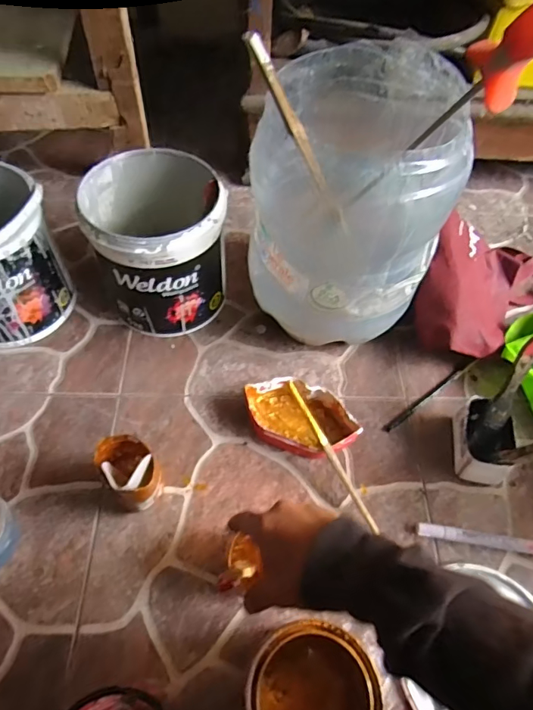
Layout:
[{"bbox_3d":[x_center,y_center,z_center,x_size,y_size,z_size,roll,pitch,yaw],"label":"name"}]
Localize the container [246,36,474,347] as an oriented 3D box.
[{"bbox_3d":[0.111,-0.195,0.589,0.236,0.271,0.250,26,60,16],"label":"container"}]

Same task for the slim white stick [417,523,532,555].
[{"bbox_3d":[0.252,0.217,0.542,0.143,0.017,0.016,8,55,2],"label":"slim white stick"}]

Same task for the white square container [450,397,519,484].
[{"bbox_3d":[0.277,0.113,0.578,0.063,0.065,0.090,10,55,3],"label":"white square container"}]

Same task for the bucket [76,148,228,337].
[{"bbox_3d":[-0.149,-0.150,0.655,0.167,0.190,0.179,2,55,-2],"label":"bucket"}]

